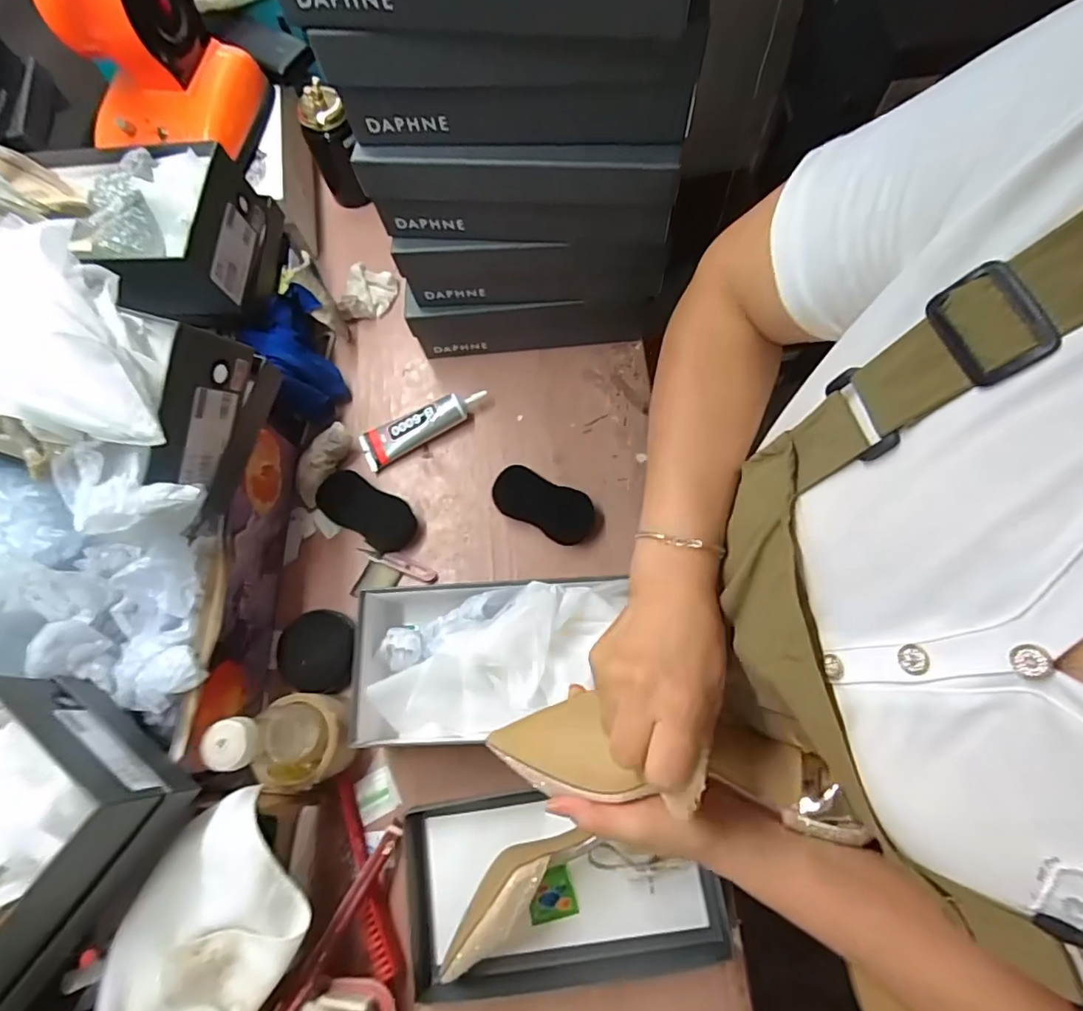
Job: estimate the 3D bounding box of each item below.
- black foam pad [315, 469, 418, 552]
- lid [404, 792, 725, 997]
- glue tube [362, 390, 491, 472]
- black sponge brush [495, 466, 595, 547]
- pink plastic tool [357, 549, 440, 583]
[{"bbox_3d":[-0.219,0.006,0.688,0.128,0.034,0.063,29,75,11],"label":"black foam pad"},{"bbox_3d":[0.019,0.379,0.560,0.307,0.039,0.160,-7,72,0],"label":"lid"},{"bbox_3d":[-0.158,-0.112,0.727,0.170,0.037,0.052,-30,73,-7],"label":"glue tube"},{"bbox_3d":[0.003,-0.001,0.681,0.123,0.034,0.060,27,75,11],"label":"black sponge brush"},{"bbox_3d":[-0.176,0.071,0.679,0.102,0.004,0.018,21,74,9],"label":"pink plastic tool"}]

